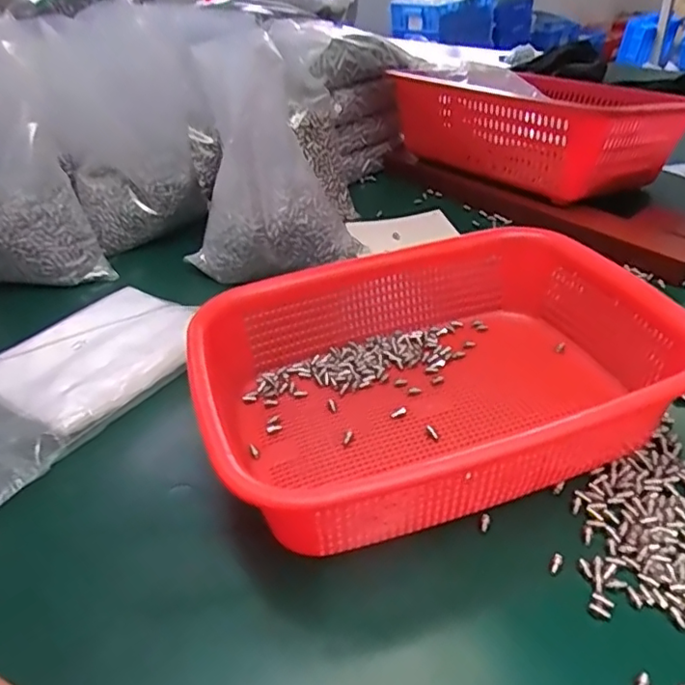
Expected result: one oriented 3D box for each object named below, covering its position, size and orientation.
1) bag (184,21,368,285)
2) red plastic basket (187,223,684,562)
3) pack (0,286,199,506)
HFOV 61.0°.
[{"bbox_3d":[-0.068,-0.156,0.517,0.138,0.197,0.075,-22,39,-19],"label":"bag"},{"bbox_3d":[0.055,0.016,0.371,0.281,0.068,0.203,-18,38,-15],"label":"red plastic basket"},{"bbox_3d":[-0.221,0.033,0.450,0.156,0.027,0.226,22,45,33],"label":"pack"}]

